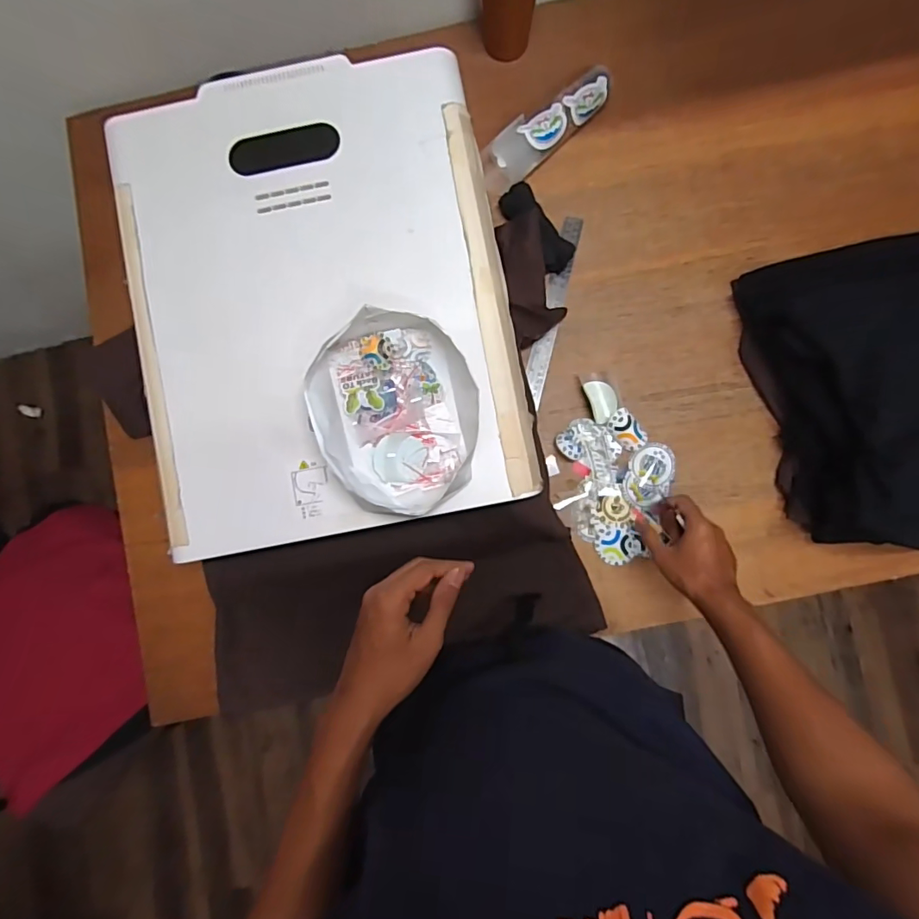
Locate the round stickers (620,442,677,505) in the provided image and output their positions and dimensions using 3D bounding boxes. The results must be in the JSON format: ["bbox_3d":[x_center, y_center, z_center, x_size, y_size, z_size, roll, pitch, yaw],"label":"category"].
[{"bbox_3d":[0.254,0.020,0.679,0.057,0.009,0.084,20,88,6],"label":"round stickers"}]

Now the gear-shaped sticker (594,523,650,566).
[{"bbox_3d":[0.212,0.113,0.677,0.056,0.005,0.056,-23,84,3],"label":"gear-shaped sticker"}]

